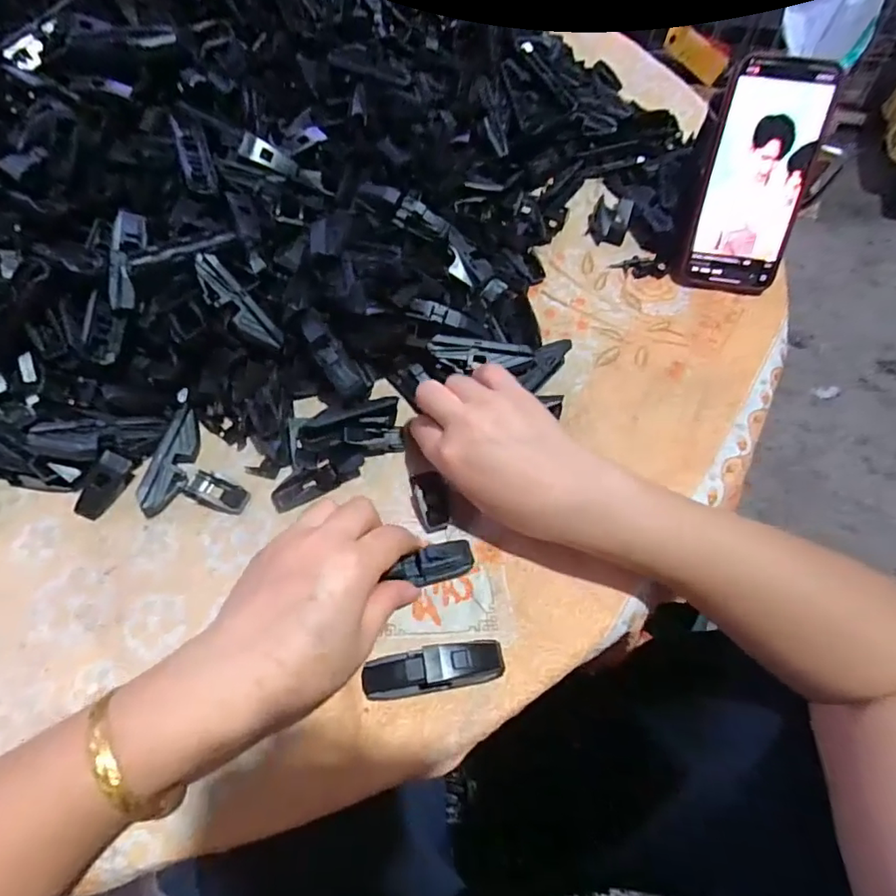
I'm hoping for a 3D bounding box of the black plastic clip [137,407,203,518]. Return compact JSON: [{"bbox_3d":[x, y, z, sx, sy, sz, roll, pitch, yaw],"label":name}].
[{"bbox_3d":[-0.175,0.008,0.339,0.018,0.019,0.071,10,61,5],"label":"black plastic clip"}]

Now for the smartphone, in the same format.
[{"bbox_3d":[0.235,-0.204,0.404,0.075,0.155,0.013,11,27,10],"label":"smartphone"}]

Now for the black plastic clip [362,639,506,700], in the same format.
[{"bbox_3d":[-0.007,0.117,0.278,0.075,0.017,0.021,-10,61,-6],"label":"black plastic clip"}]

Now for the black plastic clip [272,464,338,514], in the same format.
[{"bbox_3d":[-0.092,0.025,0.336,0.041,0.009,0.016,-28,65,-15],"label":"black plastic clip"}]

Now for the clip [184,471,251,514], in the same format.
[{"bbox_3d":[-0.147,0.029,0.338,0.040,0.005,0.019,21,63,11],"label":"clip"}]

